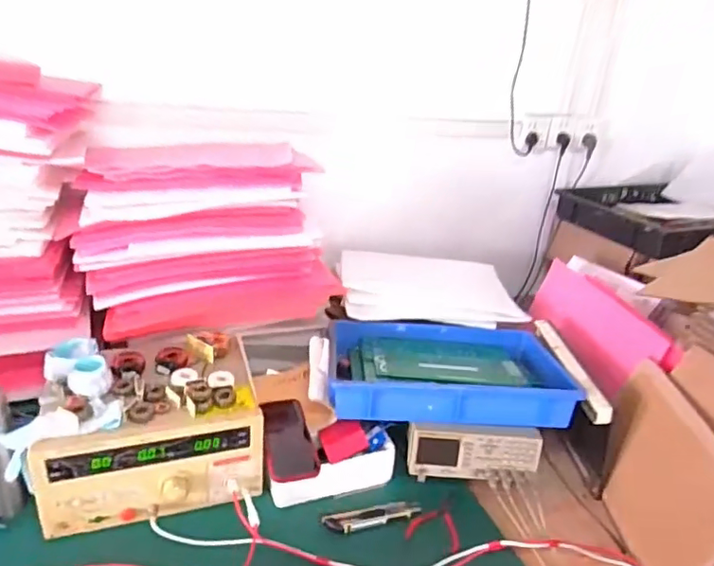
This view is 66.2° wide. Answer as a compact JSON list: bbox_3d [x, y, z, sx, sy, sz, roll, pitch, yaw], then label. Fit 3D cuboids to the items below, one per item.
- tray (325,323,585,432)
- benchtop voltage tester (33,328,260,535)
[{"bbox_3d":[0.160,0.153,1.036,0.428,0.068,0.278,4,24,-3],"label":"tray"},{"bbox_3d":[-0.336,0.218,0.928,0.309,0.166,0.308,-3,25,-18],"label":"benchtop voltage tester"}]

